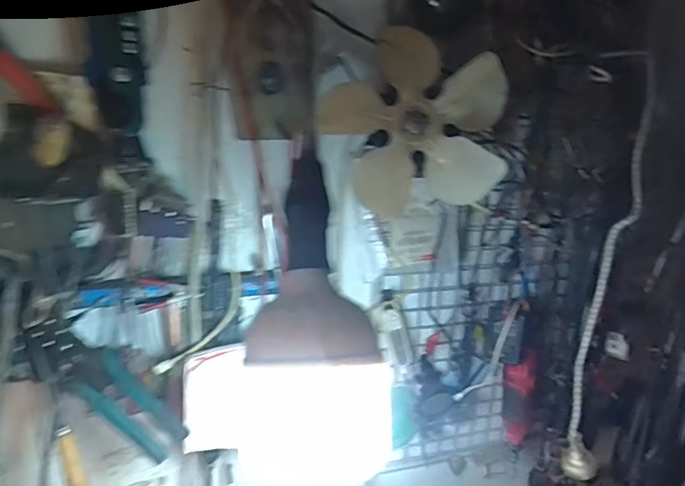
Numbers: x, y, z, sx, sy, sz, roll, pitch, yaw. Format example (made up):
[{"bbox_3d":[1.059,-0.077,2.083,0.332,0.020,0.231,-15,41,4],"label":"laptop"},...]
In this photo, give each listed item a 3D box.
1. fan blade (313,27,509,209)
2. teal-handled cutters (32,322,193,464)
[{"bbox_3d":[0.077,-0.115,0.519,0.181,0.175,0.045,43,-3,6],"label":"fan blade"},{"bbox_3d":[-0.248,0.152,0.542,0.185,0.057,0.034,44,16,-7],"label":"teal-handled cutters"}]

